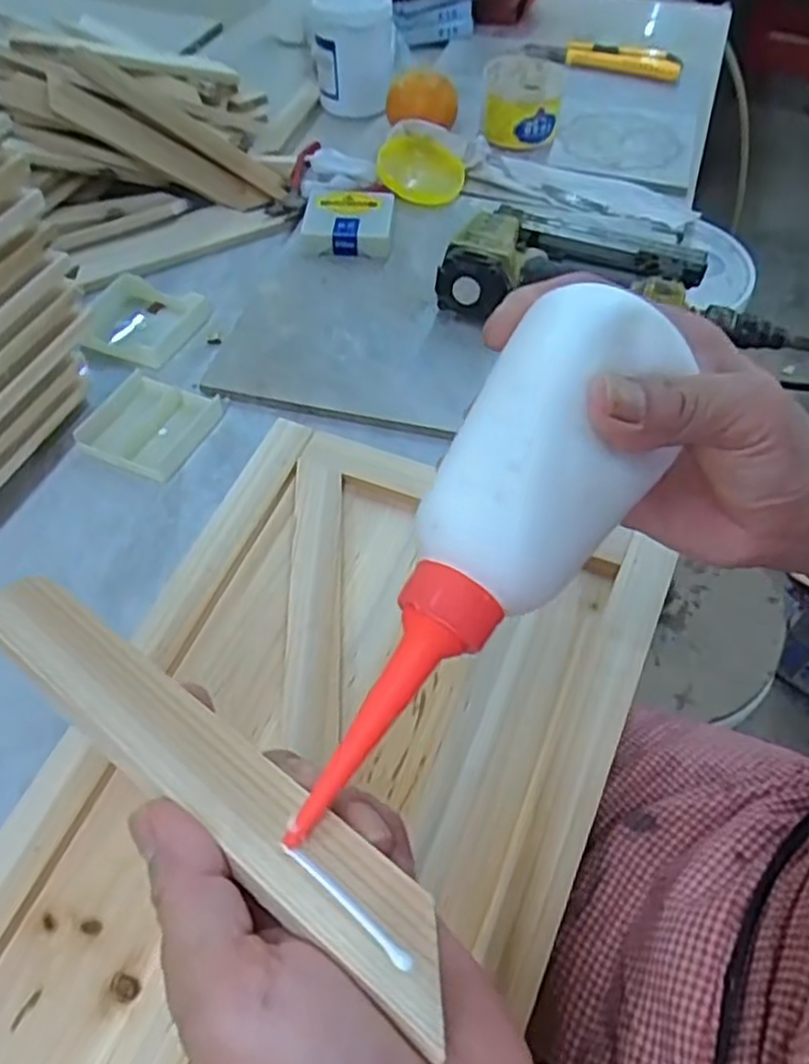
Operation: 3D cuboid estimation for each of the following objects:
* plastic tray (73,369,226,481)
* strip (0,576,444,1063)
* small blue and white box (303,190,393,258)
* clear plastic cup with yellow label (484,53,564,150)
[{"bbox_3d":[-0.168,-0.072,0.478,0.067,0.015,0.073,18,55,12],"label":"plastic tray"},{"bbox_3d":[-0.063,0.062,0.205,0.183,0.004,0.027,31,42,25],"label":"strip"},{"bbox_3d":[-0.047,-0.262,0.609,0.073,0.024,0.073,4,53,2],"label":"small blue and white box"},{"bbox_3d":[0.113,-0.417,0.706,0.073,0.057,0.077,3,53,2],"label":"clear plastic cup with yellow label"}]

